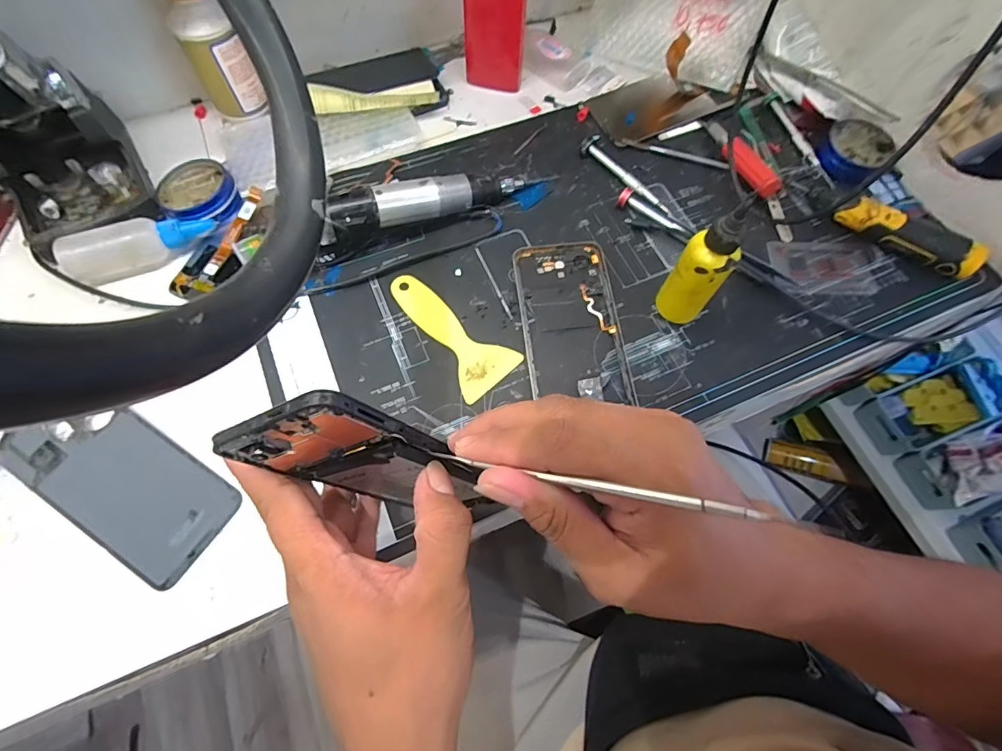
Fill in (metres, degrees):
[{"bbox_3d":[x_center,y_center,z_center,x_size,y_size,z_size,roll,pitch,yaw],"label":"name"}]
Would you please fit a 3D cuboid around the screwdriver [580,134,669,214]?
[{"bbox_3d":[0.115,-0.185,0.437,0.019,0.015,0.101,-39,75,-15],"label":"screwdriver"}]

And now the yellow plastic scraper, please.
[{"bbox_3d":[-0.042,-0.038,0.376,0.051,0.004,0.122,-39,75,-15],"label":"yellow plastic scraper"}]

